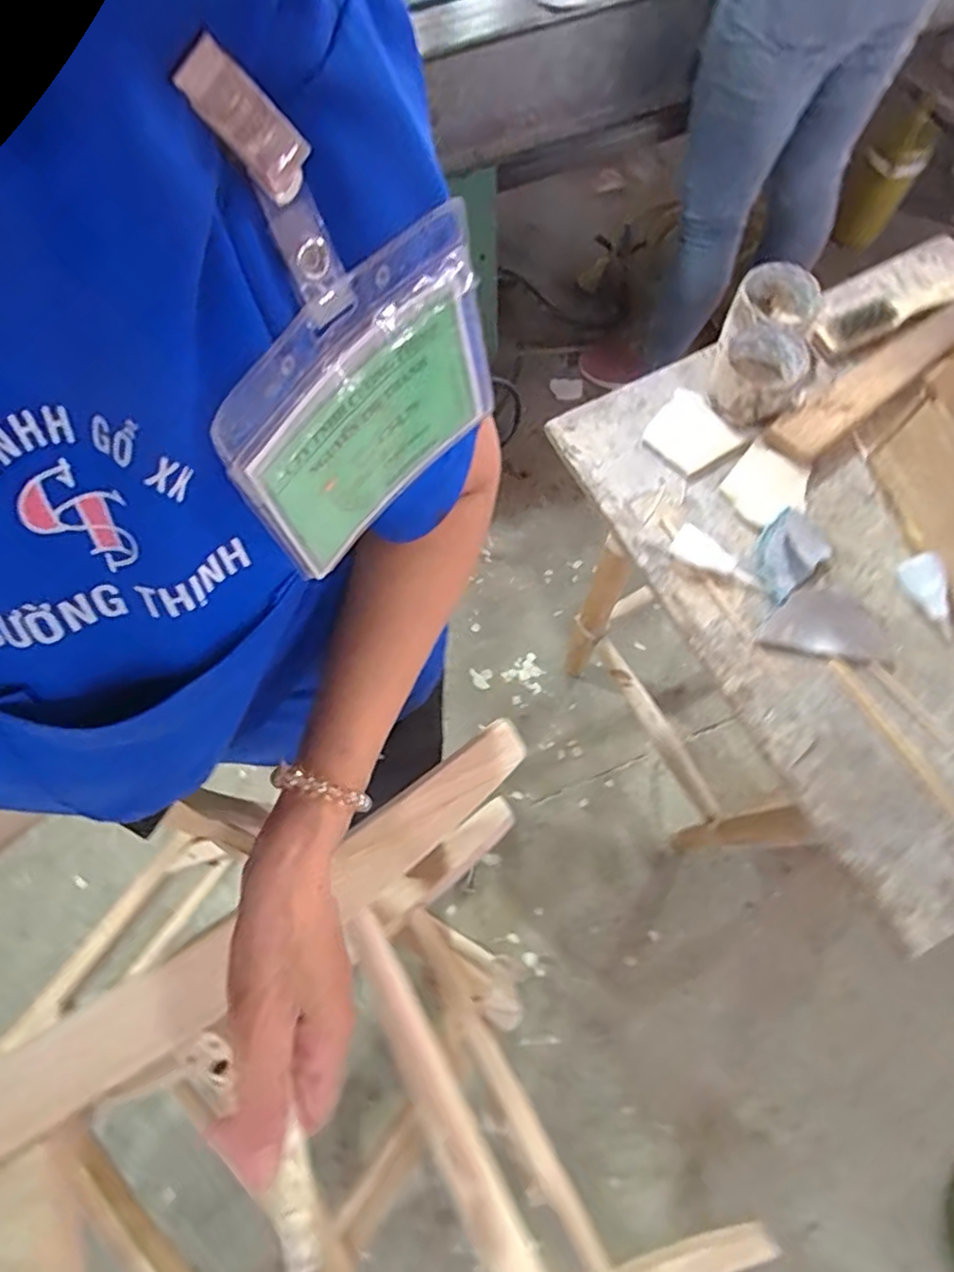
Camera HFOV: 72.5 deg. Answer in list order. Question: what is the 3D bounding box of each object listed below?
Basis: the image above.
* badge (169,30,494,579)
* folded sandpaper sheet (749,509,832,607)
[{"bbox_3d":[-0.036,-0.082,0.183,0.022,0.128,0.097,38,76,14],"label":"badge"},{"bbox_3d":[0.292,-0.079,0.613,0.082,0.021,0.058,-42,75,-12],"label":"folded sandpaper sheet"}]

